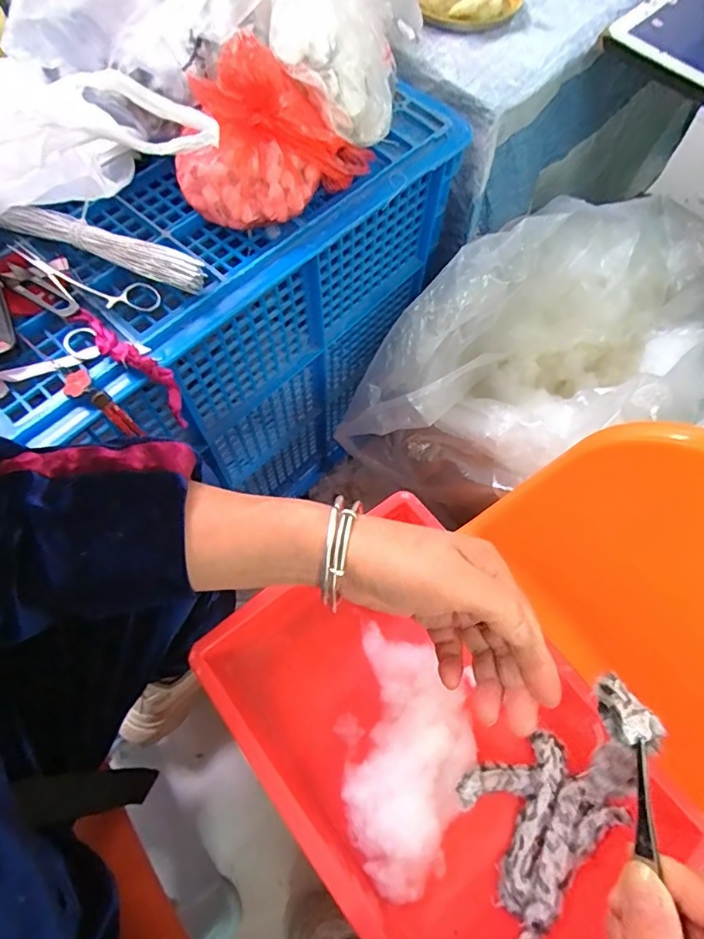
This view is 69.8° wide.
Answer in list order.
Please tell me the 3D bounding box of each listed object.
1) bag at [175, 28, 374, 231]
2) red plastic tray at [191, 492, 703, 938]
[{"bbox_3d":[-0.071,-0.285,0.432,0.162,0.120,0.061,-35,34,-14],"label":"bag"},{"bbox_3d":[0.067,0.226,0.428,0.239,0.096,0.354,-36,73,-16],"label":"red plastic tray"}]

